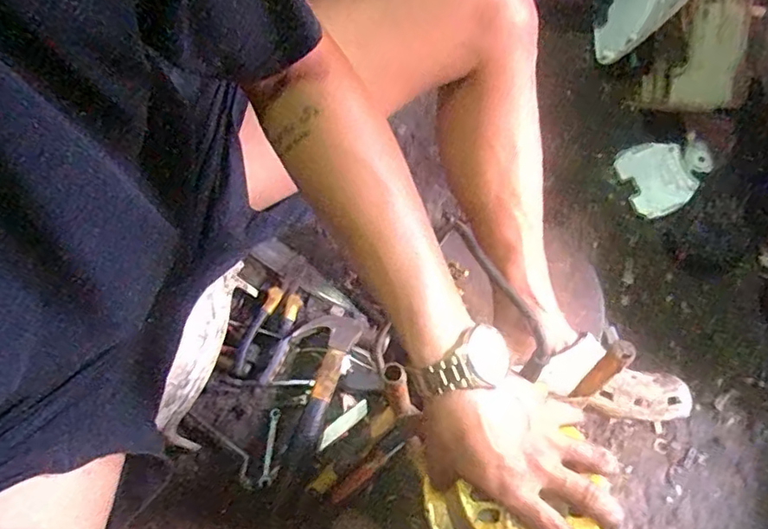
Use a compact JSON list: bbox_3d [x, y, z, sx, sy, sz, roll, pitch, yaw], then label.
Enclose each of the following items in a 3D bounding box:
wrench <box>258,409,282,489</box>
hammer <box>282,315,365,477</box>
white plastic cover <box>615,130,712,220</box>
[{"bbox_3d":[-0.151,0.243,0.748,0.016,0.011,0.100,4,70,2],"label":"wrench"},{"bbox_3d":[-0.108,0.165,0.764,0.084,0.029,0.215,21,73,7],"label":"hammer"},{"bbox_3d":[0.436,-0.140,0.869,0.136,0.020,0.111,-22,79,8],"label":"white plastic cover"}]

